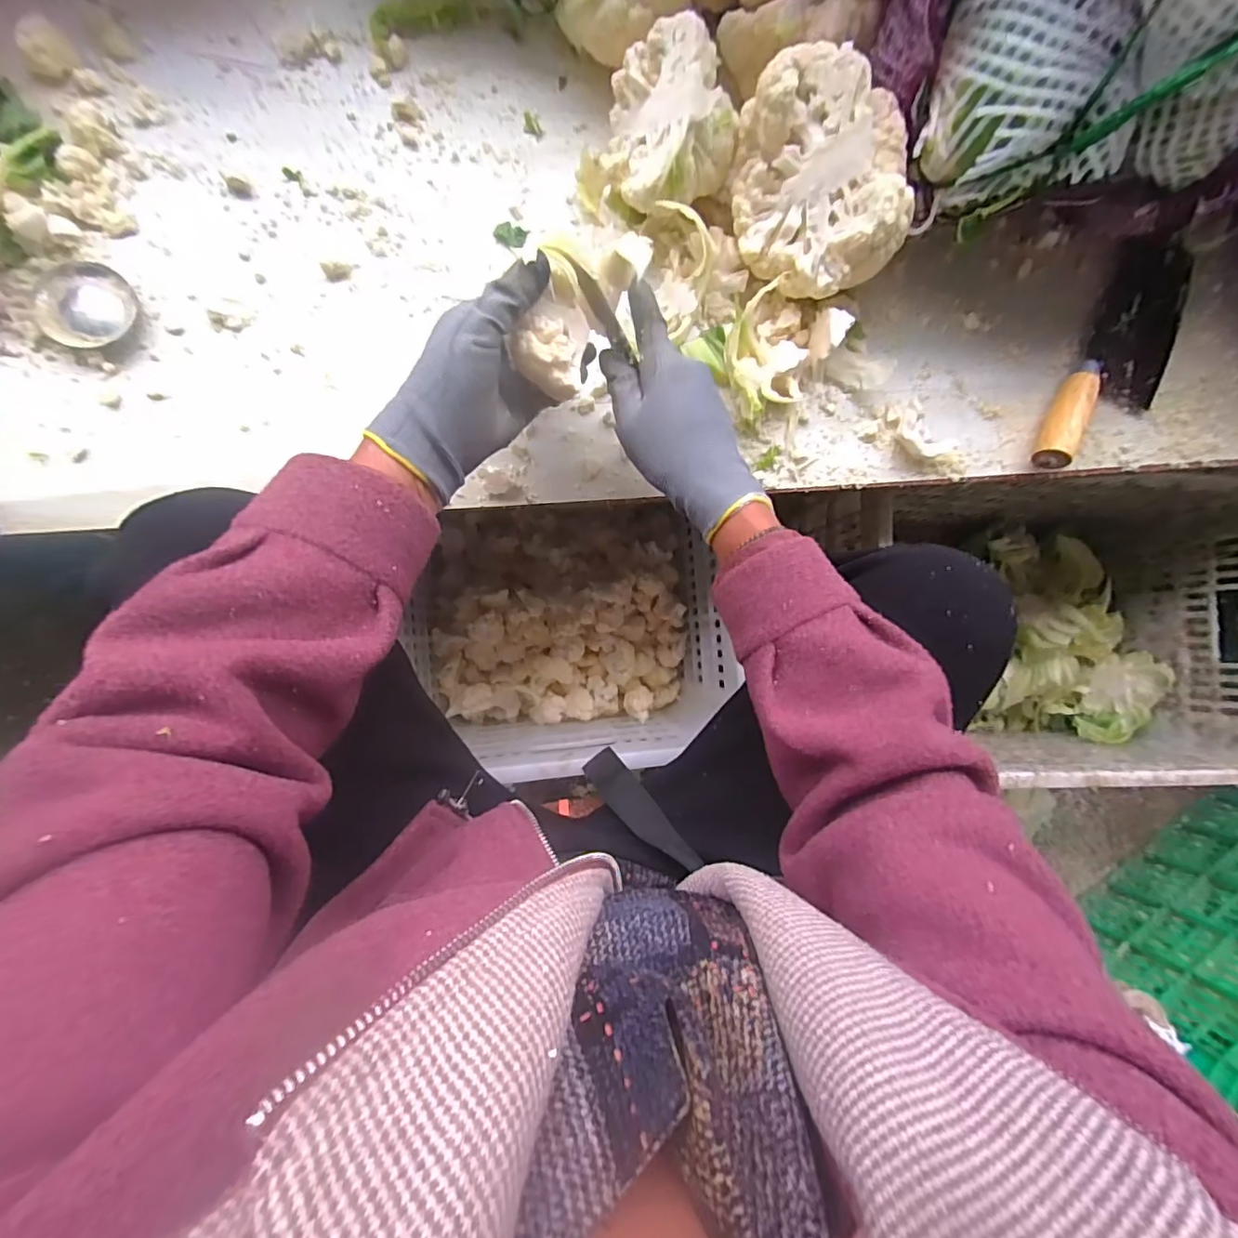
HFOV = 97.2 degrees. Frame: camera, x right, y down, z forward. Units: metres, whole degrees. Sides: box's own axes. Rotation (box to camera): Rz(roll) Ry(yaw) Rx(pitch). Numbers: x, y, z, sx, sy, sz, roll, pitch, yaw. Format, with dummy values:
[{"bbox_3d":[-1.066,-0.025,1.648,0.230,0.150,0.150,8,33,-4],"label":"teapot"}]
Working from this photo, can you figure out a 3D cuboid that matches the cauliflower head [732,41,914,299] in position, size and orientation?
[{"bbox_3d":[0.154,-0.326,0.426,0.125,0.100,0.133,-2,87,-7],"label":"cauliflower head"}]

